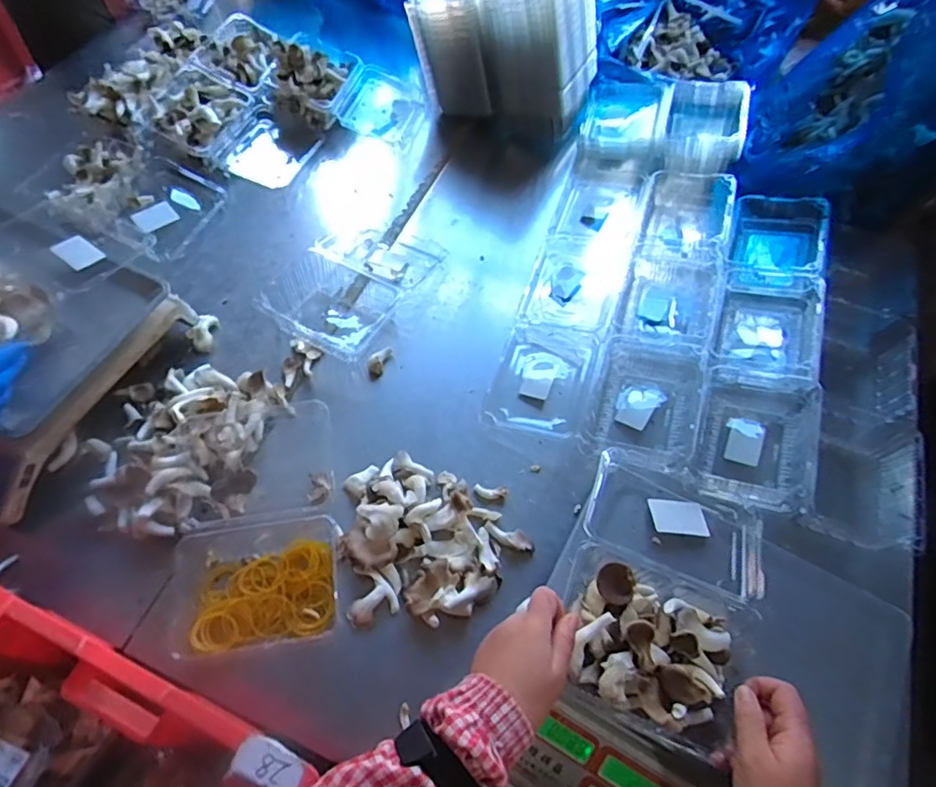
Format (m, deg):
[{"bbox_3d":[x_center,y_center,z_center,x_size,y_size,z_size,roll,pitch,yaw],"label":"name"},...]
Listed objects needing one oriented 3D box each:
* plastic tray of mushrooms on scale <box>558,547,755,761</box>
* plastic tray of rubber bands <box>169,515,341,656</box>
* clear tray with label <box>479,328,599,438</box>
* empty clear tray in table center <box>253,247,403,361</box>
[{"bbox_3d":[0.163,0.227,0.514,0.168,0.054,0.137,22,61,9],"label":"plastic tray of mushrooms on scale"},{"bbox_3d":[-0.231,0.211,0.634,0.178,0.051,0.146,-6,61,-7],"label":"plastic tray of rubber bands"},{"bbox_3d":[0.104,-0.022,0.794,0.129,0.040,0.177,18,61,7],"label":"clear tray with label"},{"bbox_3d":[-0.205,-0.138,0.840,0.181,0.052,0.142,24,62,10],"label":"empty clear tray in table center"}]

